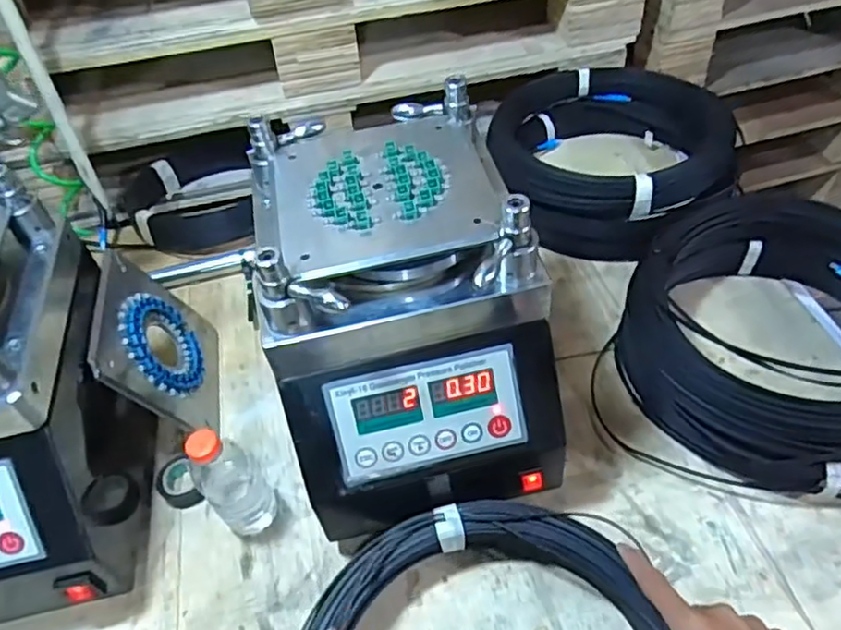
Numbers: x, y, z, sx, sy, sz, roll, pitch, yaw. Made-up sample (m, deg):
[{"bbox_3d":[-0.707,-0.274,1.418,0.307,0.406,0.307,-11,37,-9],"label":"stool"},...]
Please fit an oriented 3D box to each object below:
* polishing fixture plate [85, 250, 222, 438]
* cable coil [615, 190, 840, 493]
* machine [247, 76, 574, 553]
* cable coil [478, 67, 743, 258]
[{"bbox_3d":[-0.274,0.030,0.693,0.022,0.172,0.177,-27,48,10],"label":"polishing fixture plate"},{"bbox_3d":[0.365,0.023,0.648,0.293,0.113,0.285,-3,49,4],"label":"cable coil"},{"bbox_3d":[-0.018,-0.010,0.578,0.215,0.254,0.279,-13,50,-5],"label":"machine"},{"bbox_3d":[0.255,-0.220,0.881,0.283,0.094,0.303,-9,49,-2],"label":"cable coil"}]

